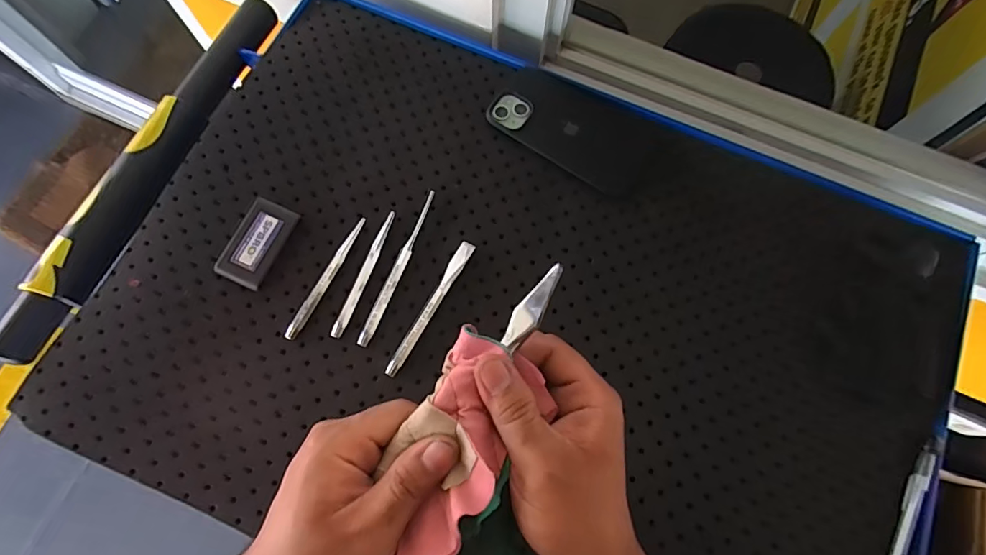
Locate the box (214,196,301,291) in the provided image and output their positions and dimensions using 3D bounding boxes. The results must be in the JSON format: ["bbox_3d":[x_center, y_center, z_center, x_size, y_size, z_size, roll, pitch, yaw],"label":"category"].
[{"bbox_3d":[-0.200,-0.029,0.418,0.041,0.017,0.073,26,74,7],"label":"box"}]

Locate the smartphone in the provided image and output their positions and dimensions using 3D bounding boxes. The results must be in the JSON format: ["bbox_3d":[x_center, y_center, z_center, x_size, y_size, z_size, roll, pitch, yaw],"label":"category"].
[{"bbox_3d":[0.075,-0.144,0.464,0.148,0.015,0.084,32,75,8],"label":"smartphone"}]

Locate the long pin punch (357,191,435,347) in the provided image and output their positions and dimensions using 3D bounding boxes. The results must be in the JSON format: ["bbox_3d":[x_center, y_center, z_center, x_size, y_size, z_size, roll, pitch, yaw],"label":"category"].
[{"bbox_3d":[-0.081,-0.010,0.429,0.010,0.007,0.149,21,73,5],"label":"long pin punch"}]

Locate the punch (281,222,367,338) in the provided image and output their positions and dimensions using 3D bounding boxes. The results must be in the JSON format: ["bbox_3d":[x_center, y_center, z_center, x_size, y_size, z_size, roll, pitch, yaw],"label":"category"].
[{"bbox_3d":[-0.141,0.000,0.421,0.010,0.007,0.118,28,74,7],"label":"punch"}]

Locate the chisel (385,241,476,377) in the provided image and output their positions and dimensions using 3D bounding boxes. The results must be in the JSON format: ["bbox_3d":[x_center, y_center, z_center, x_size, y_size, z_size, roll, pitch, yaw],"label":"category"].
[{"bbox_3d":[-0.052,0.025,0.414,0.012,0.011,0.128,28,74,8],"label":"chisel"}]

